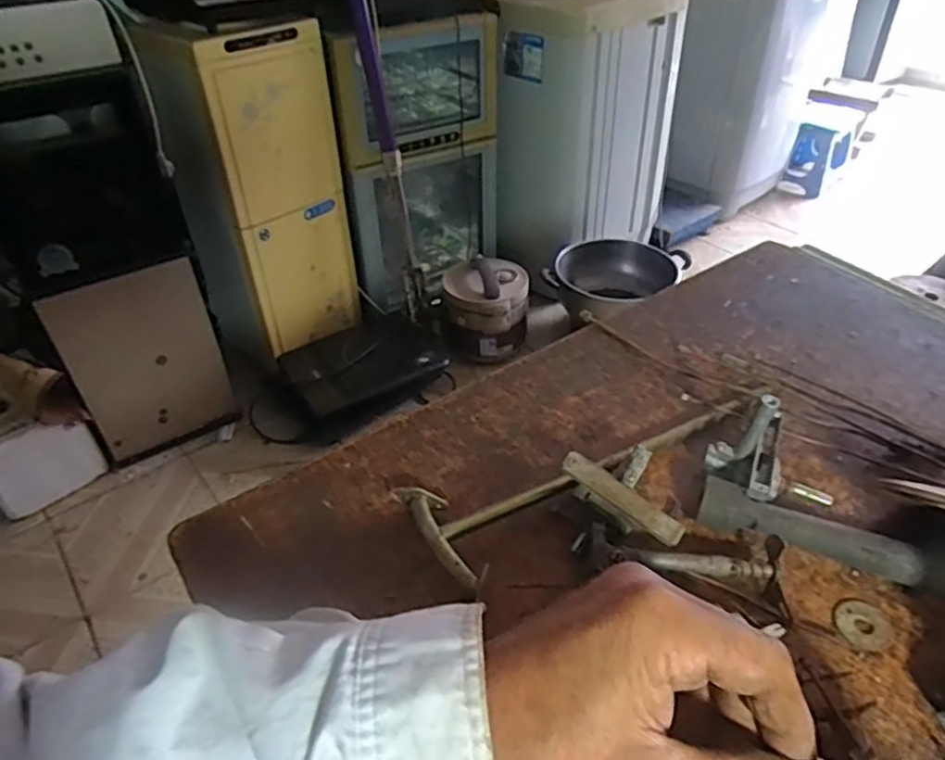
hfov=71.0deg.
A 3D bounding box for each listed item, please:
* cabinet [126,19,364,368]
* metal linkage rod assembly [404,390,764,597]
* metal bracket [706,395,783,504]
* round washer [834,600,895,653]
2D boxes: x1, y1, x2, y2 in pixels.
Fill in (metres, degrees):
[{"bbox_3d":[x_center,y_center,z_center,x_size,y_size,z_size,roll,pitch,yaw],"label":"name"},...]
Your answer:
[{"bbox_3d":[-0.525,-0.438,1.550,0.378,0.725,0.292,27,47,29],"label":"cabinet"},{"bbox_3d":[0.089,0.044,0.434,0.276,0.018,0.079,-23,44,-23],"label":"metal linkage rod assembly"},{"bbox_3d":[0.163,0.041,0.389,0.043,0.055,0.034,18,44,22],"label":"metal bracket"},{"bbox_3d":[0.212,0.131,0.357,0.028,0.004,0.030,-1,40,1],"label":"round washer"}]

